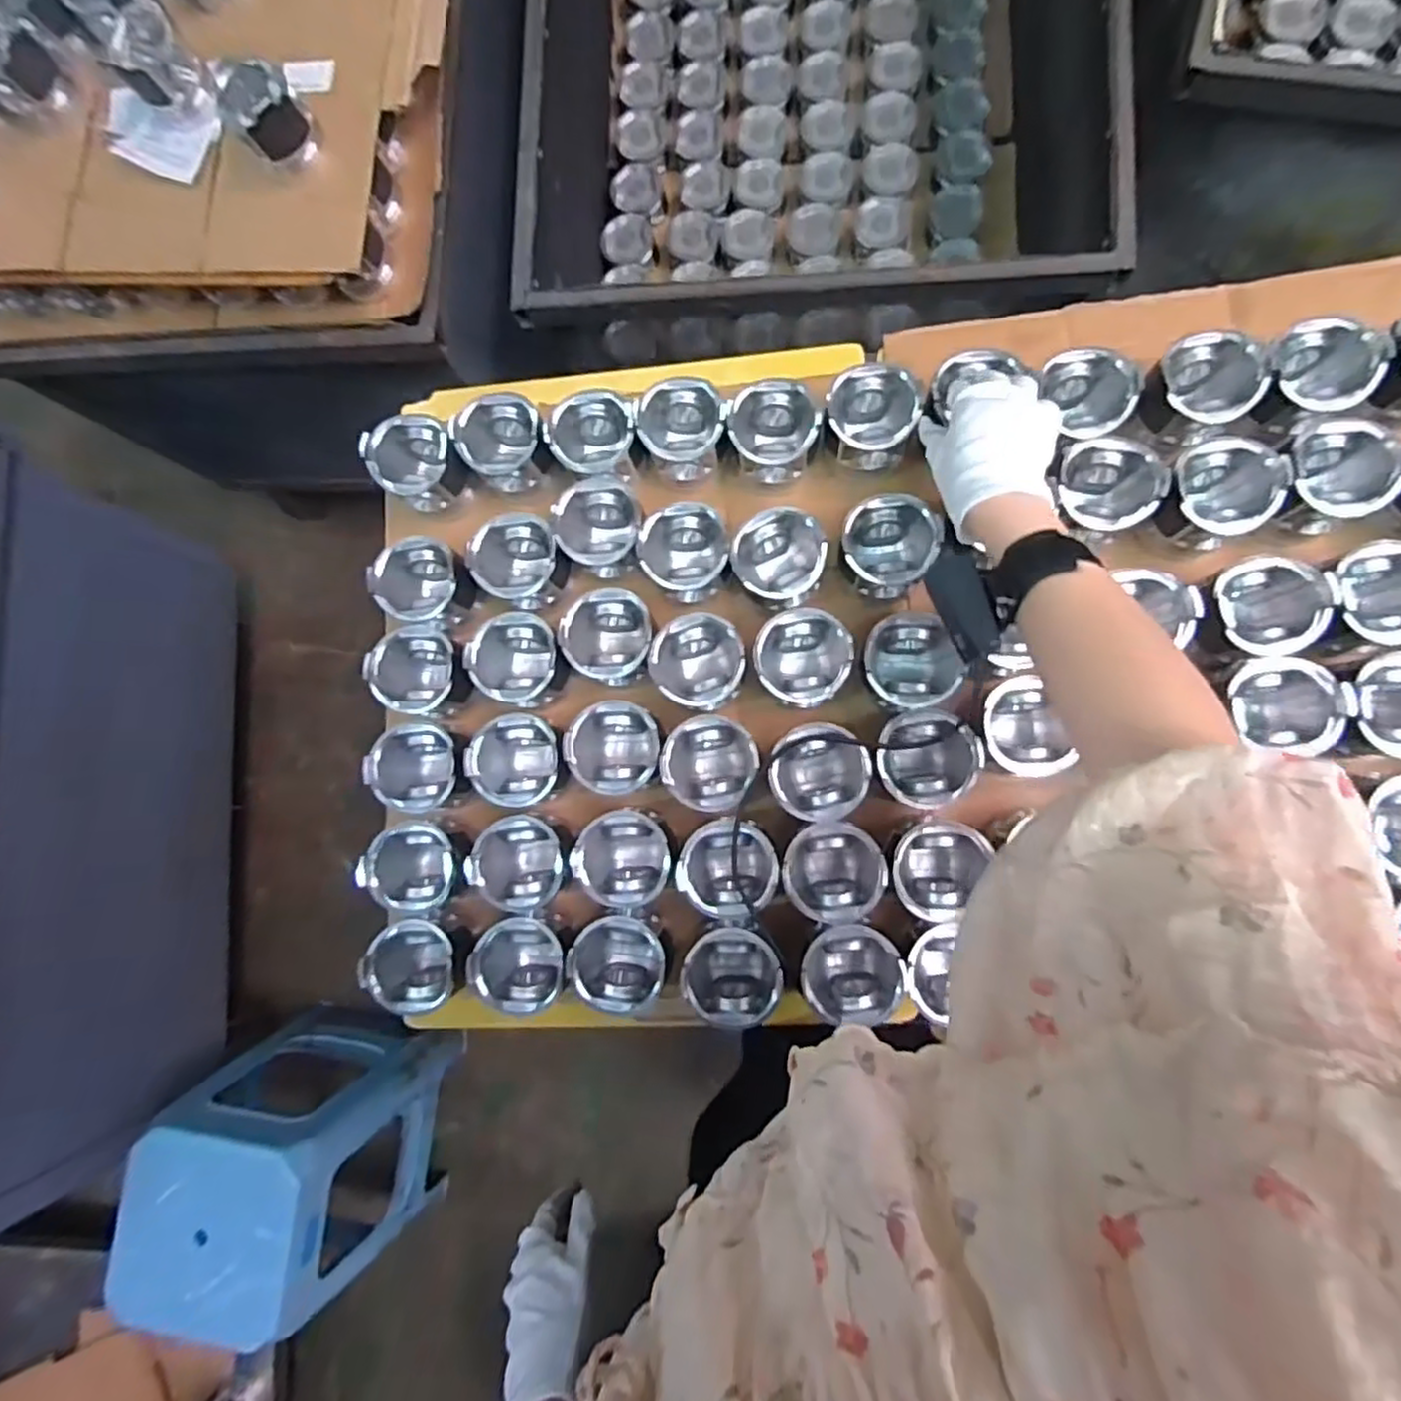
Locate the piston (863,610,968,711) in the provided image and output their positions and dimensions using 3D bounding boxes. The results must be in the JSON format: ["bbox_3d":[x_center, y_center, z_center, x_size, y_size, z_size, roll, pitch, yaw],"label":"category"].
[{"bbox_3d":[0.186,-0.031,0.632,0.084,0.067,0.084,16,86,9],"label":"piston"}]

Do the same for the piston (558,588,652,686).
[{"bbox_3d":[-0.084,-0.056,0.666,0.083,0.071,0.078,-1,84,7],"label":"piston"}]

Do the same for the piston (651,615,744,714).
[{"bbox_3d":[0.001,-0.034,0.658,0.081,0.068,0.080,-1,84,7],"label":"piston"}]

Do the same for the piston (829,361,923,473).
[{"bbox_3d":[0.159,-0.262,0.664,0.079,0.062,0.076,-1,84,7],"label":"piston"}]

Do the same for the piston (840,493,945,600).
[{"bbox_3d":[0.170,-0.138,0.647,0.079,0.066,0.083,-1,84,7],"label":"piston"}]

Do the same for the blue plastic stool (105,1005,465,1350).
[{"bbox_3d":[-0.677,0.791,1.248,0.321,0.483,0.332,2,84,7],"label":"blue plastic stool"}]

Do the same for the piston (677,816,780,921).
[{"bbox_3d":[0.026,0.146,0.626,0.081,0.066,0.082,-1,84,7],"label":"piston"}]

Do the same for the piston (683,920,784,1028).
[{"bbox_3d":[0.030,0.233,0.620,0.078,0.070,0.077,-1,84,7],"label":"piston"}]

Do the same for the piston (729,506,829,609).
[{"bbox_3d":[0.072,-0.130,0.653,0.080,0.072,0.083,-1,84,7],"label":"piston"}]

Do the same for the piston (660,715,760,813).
[{"bbox_3d":[0.010,0.057,0.642,0.078,0.066,0.079,-1,84,7],"label":"piston"}]

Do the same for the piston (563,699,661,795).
[{"bbox_3d":[-0.078,0.044,0.659,0.075,0.070,0.079,-1,84,7],"label":"piston"}]

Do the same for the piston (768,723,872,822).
[{"bbox_3d":[0.106,0.065,0.632,0.075,0.071,0.081,-1,84,7],"label":"piston"}]

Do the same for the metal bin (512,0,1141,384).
[{"bbox_3d":[0.126,-1.056,1.111,0.822,0.419,1.119,-1,84,7],"label":"metal bin"}]

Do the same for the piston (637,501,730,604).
[{"bbox_3d":[-0.012,-0.137,0.669,0.082,0.058,0.082,6,85,8],"label":"piston"}]

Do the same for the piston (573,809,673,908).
[{"bbox_3d":[-0.065,0.140,0.639,0.080,0.062,0.076,-1,84,7],"label":"piston"}]

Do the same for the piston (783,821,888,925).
[{"bbox_3d":[0.115,0.145,0.619,0.081,0.067,0.080,-1,84,7],"label":"piston"}]

